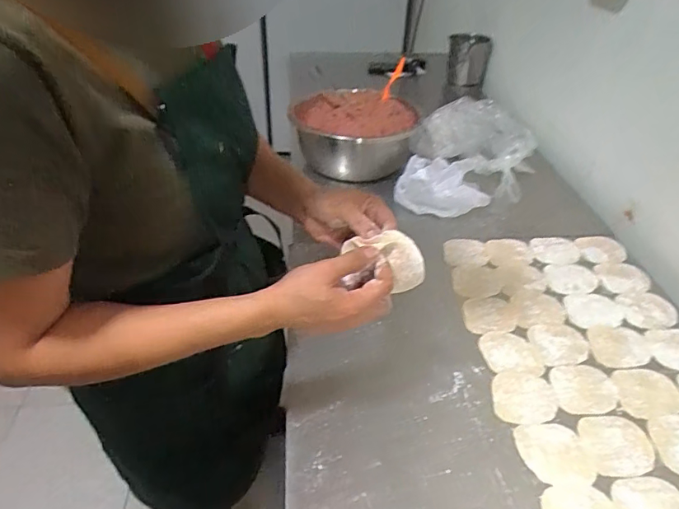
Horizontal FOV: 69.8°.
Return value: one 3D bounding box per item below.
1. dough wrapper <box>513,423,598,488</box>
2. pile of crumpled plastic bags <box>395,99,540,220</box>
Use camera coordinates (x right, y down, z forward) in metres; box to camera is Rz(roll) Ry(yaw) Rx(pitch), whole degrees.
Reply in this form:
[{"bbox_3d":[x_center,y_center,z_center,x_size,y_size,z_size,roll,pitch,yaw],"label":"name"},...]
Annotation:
[{"bbox_3d":[0.244,0.226,0.552,0.076,0.004,0.075,-2,38,-5],"label":"dough wrapper"},{"bbox_3d":[0.267,-0.201,1.002,0.243,0.121,0.323,12,39,14],"label":"pile of crumpled plastic bags"}]

